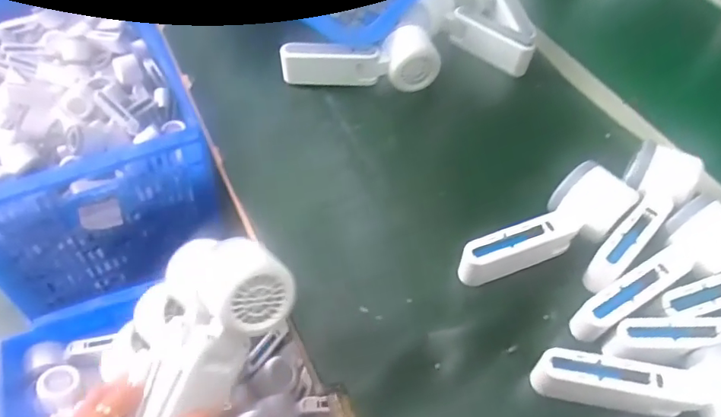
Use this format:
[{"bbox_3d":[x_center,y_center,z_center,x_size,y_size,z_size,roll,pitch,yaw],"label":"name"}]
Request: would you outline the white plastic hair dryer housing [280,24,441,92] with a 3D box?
[{"bbox_3d":[0.001,-0.156,0.565,0.168,0.055,0.040,0,52,-6],"label":"white plastic hair dryer housing"}]

